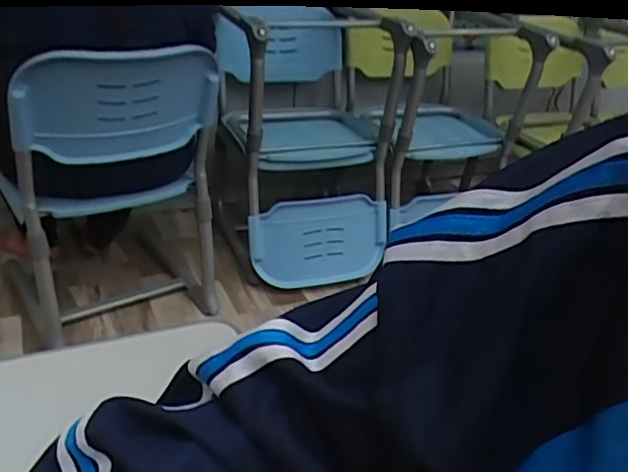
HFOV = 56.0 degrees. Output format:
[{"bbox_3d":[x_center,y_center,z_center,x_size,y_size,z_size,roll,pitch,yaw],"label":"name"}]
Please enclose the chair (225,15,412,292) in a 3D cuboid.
[{"bbox_3d":[-0.013,-0.272,1.686,0.442,0.689,0.461,3,28,-4],"label":"chair"}]

